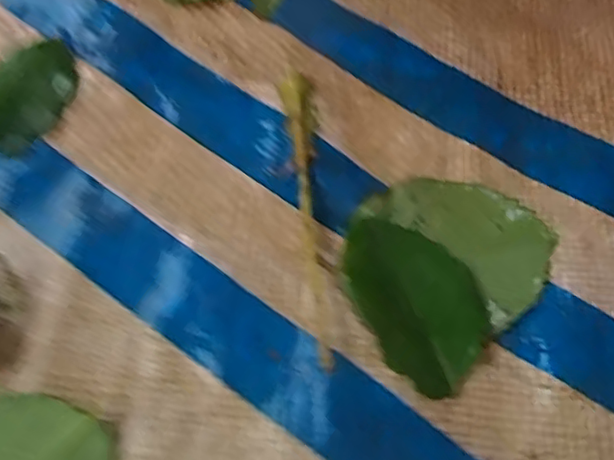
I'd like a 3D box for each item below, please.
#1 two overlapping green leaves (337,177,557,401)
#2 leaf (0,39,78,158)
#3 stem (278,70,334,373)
[{"bbox_3d":[0.032,0.007,0.147,0.054,0.012,0.044,-41,74,-20],"label":"two overlapping green leaves"},{"bbox_3d":[-0.076,-0.037,0.163,0.023,0.005,0.036,13,65,2],"label":"leaf"},{"bbox_3d":[0.000,-0.007,0.153,0.008,0.005,0.084,-3,66,-6],"label":"stem"}]

